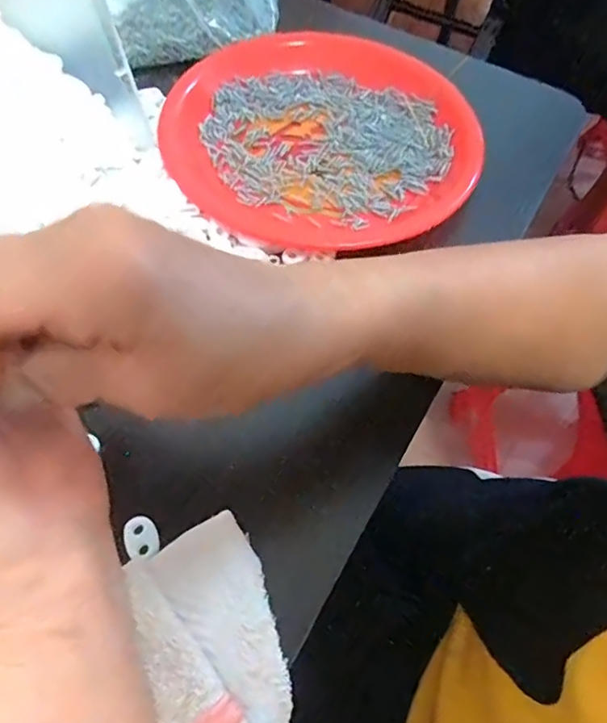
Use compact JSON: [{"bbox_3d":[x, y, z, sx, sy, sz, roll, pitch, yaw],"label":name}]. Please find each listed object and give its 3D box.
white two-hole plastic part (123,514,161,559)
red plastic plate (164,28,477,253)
[{"bbox_3d":[-0.079,0.085,0.263,0.015,0.004,0.021,-17,62,-13],"label":"white two-hole plastic part"},{"bbox_3d":[0.011,-0.167,0.402,0.217,0.021,0.215,1,60,-3],"label":"red plastic plate"}]

